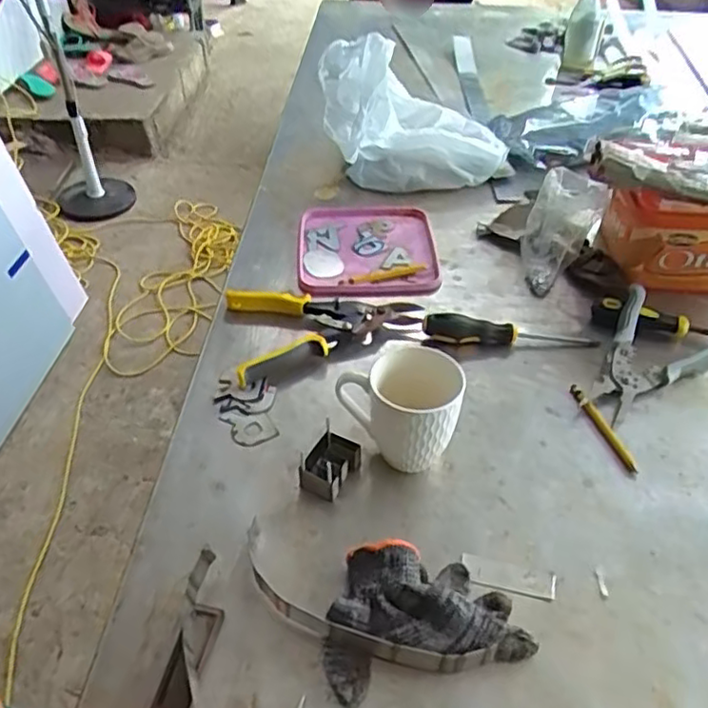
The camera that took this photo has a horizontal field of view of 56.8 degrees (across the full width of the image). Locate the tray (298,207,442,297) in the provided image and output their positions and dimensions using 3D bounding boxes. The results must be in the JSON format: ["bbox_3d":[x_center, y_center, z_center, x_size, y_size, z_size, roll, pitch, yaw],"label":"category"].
[{"bbox_3d":[0.017,-0.146,0.905,0.185,0.020,0.221,-2,43,-3],"label":"tray"}]

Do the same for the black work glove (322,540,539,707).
[{"bbox_3d":[0.053,0.198,0.516,0.155,0.043,0.108,-6,44,-7],"label":"black work glove"}]

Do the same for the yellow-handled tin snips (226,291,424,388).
[{"bbox_3d":[-0.034,-0.034,0.773,0.215,0.028,0.141,-8,44,-10],"label":"yellow-handled tin snips"}]

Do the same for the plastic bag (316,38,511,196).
[{"bbox_3d":[0.082,-0.376,1.020,0.278,0.200,0.199,-9,43,-8],"label":"plastic bag"}]

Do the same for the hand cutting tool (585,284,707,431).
[{"bbox_3d":[0.334,0.010,0.718,0.122,0.043,0.189,24,48,23],"label":"hand cutting tool"}]

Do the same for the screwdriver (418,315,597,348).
[{"bbox_3d":[0.181,-0.026,0.764,0.197,0.032,0.034,2,43,1],"label":"screwdriver"}]

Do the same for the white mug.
[{"bbox_3d":[0.047,0.052,0.620,0.102,0.116,0.074,34,52,30],"label":"white mug"}]

